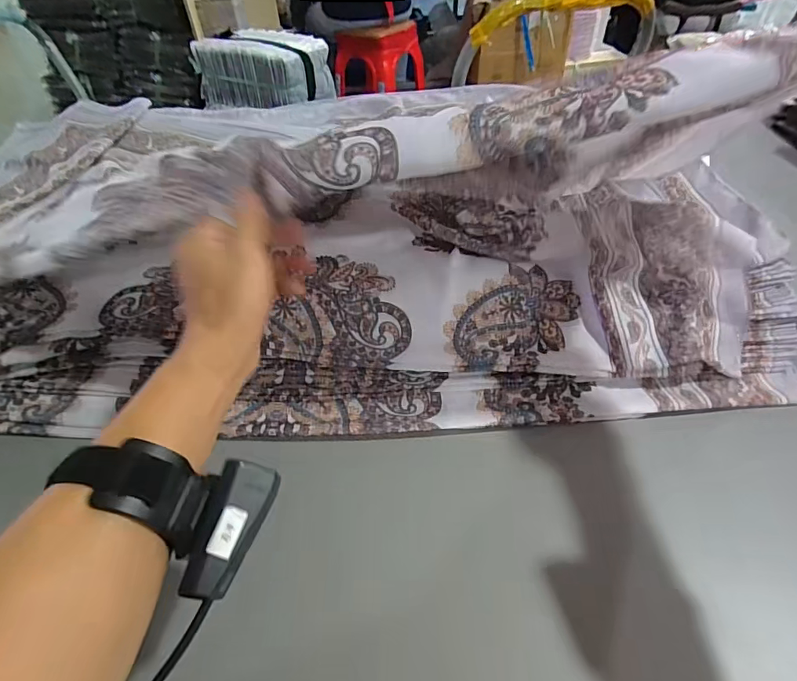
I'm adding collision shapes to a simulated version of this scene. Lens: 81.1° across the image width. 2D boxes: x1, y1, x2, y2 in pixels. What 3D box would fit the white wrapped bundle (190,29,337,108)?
[{"bbox_3d":[-0.431,-0.876,1.502,0.422,0.168,0.242,15,50,15],"label":"white wrapped bundle"}]

